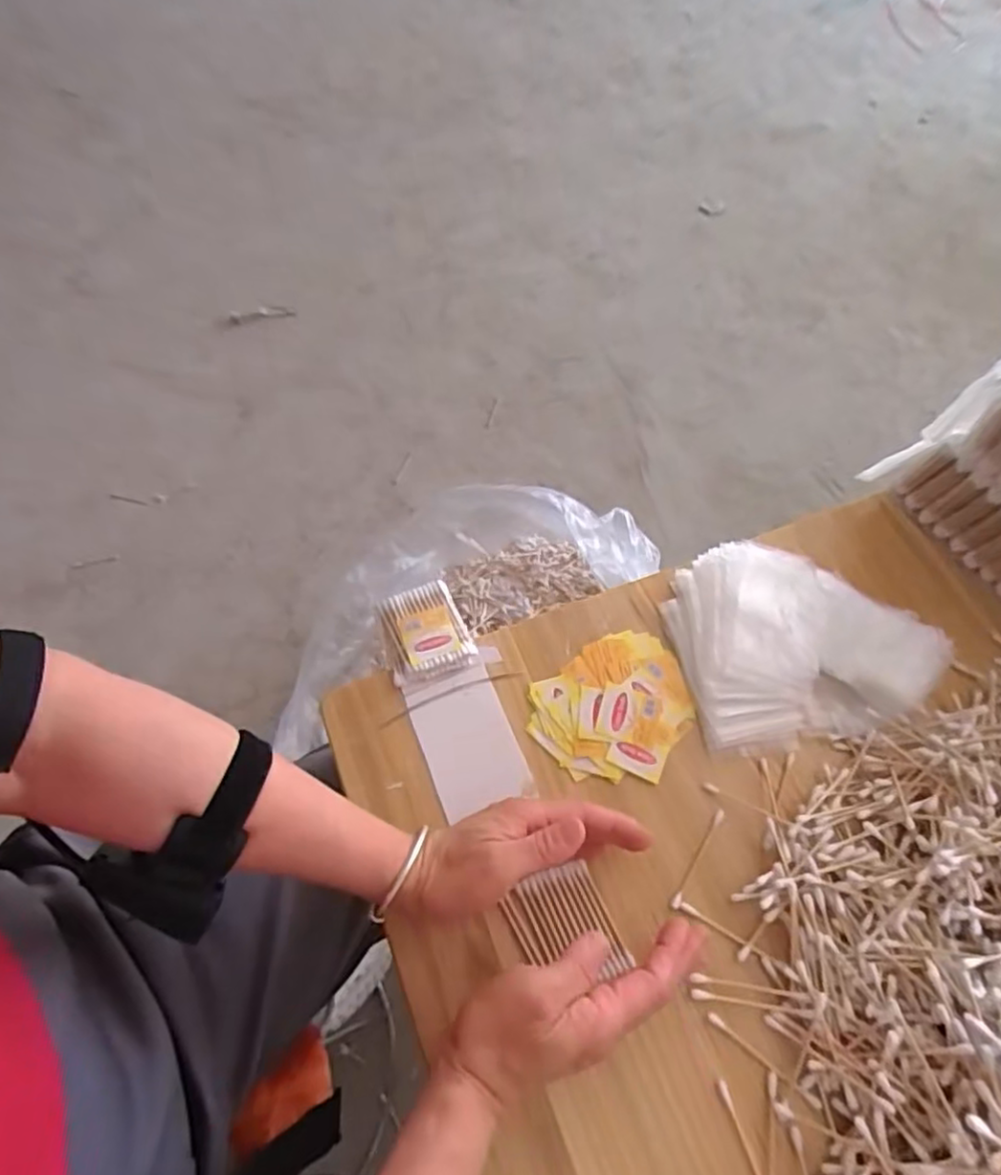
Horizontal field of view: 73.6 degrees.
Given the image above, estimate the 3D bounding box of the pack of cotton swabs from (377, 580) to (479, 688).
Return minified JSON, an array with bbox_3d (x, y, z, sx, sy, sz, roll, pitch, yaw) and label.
[{"bbox_3d":[-0.053,0.030,0.484,0.054,0.014,0.071,-16,61,-7],"label":"pack of cotton swabs"}]

